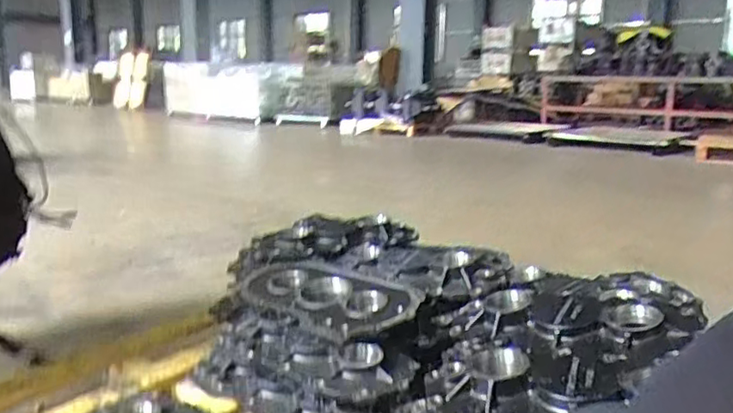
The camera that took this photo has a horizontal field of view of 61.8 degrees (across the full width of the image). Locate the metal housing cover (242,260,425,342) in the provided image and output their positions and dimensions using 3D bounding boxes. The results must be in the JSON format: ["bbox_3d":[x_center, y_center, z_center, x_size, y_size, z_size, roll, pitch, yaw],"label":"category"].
[{"bbox_3d":[-0.087,0.181,1.238,0.402,0.054,0.224,8,14,33],"label":"metal housing cover"}]

